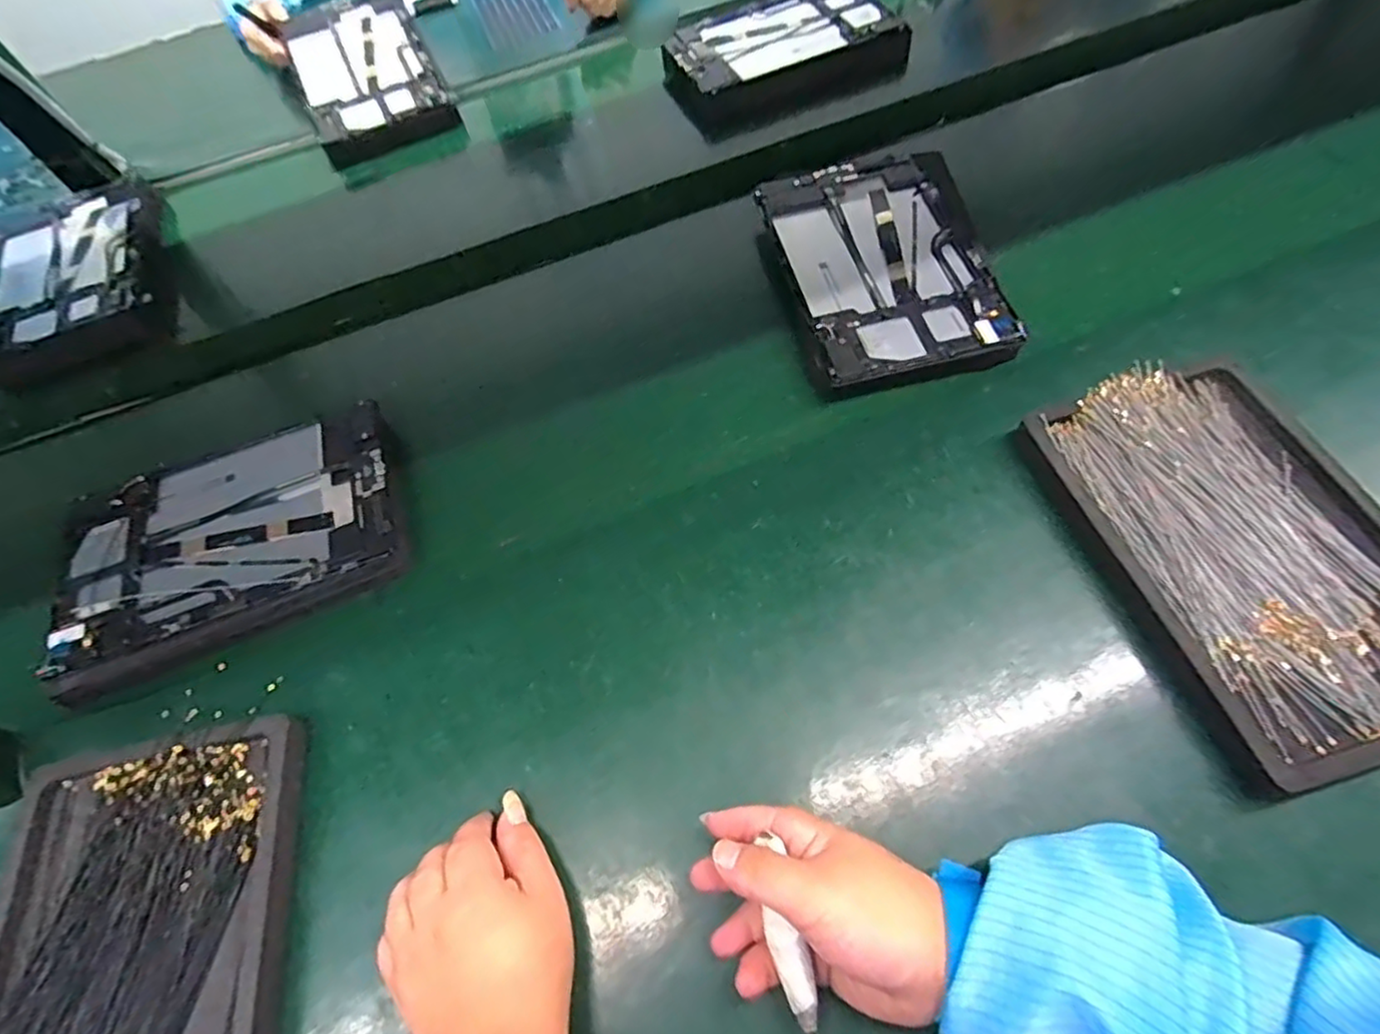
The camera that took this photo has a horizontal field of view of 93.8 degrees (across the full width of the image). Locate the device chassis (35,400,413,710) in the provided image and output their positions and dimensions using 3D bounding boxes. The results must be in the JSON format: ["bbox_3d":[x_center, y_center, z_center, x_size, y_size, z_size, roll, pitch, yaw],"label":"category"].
[{"bbox_3d":[-0.331,0.019,0.469,0.241,0.023,0.164,-23,63,-8],"label":"device chassis"}]

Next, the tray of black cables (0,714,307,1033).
[{"bbox_3d":[-0.294,0.241,0.329,0.162,0.023,0.247,-12,62,-3],"label":"tray of black cables"}]

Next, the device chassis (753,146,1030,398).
[{"bbox_3d":[0.159,-0.214,0.540,0.173,0.029,0.254,-15,59,1],"label":"device chassis"}]

